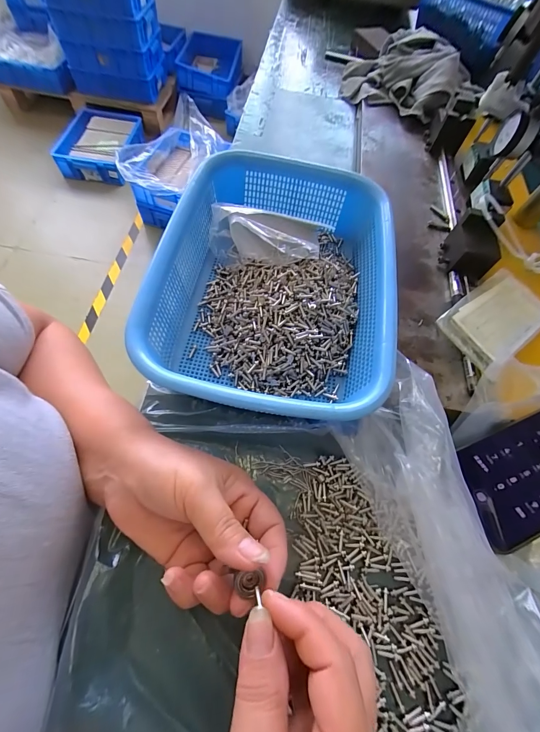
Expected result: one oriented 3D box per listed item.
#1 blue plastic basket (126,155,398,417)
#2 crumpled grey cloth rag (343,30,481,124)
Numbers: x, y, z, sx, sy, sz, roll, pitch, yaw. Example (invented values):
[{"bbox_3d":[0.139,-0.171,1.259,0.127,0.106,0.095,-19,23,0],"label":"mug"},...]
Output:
[{"bbox_3d":[0.005,-0.086,0.305,0.194,0.069,0.282,10,63,0],"label":"blue plastic basket"},{"bbox_3d":[0.230,-0.481,0.522,0.227,0.068,0.186,27,65,12],"label":"crumpled grey cloth rag"}]

